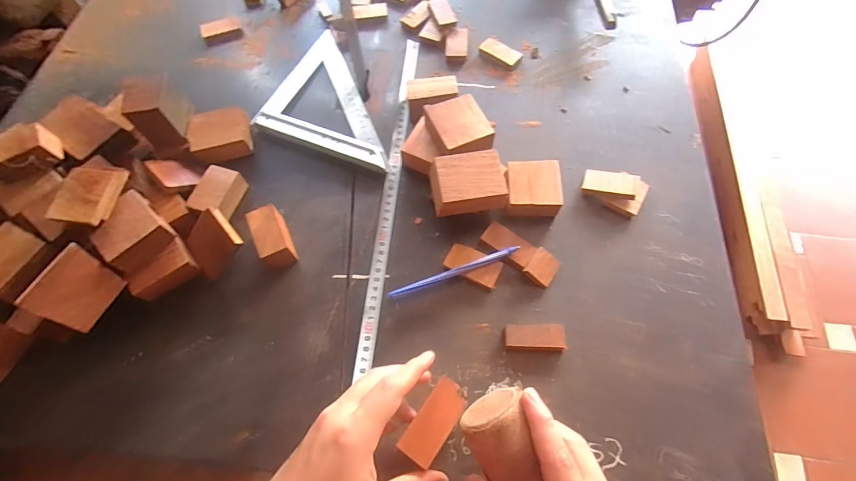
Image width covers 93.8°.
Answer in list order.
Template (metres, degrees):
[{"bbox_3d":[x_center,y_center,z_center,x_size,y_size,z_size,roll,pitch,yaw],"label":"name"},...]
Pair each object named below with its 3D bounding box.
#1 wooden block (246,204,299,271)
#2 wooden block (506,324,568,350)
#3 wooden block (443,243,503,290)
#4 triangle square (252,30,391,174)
[{"bbox_3d":[-0.160,-0.003,0.414,0.031,0.039,0.056,-23,66,-8],"label":"wooden block"},{"bbox_3d":[0.100,0.090,0.375,0.054,0.012,0.022,2,65,3],"label":"wooden block"},{"bbox_3d":[0.046,0.026,0.410,0.055,0.010,0.032,21,67,11],"label":"wooden block"},{"bbox_3d":[-0.100,-0.185,0.511,0.183,0.011,0.181,21,67,11],"label":"triangle square"}]

